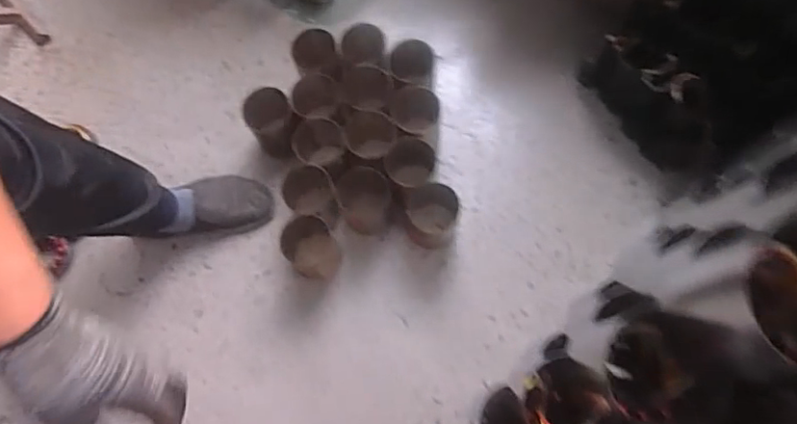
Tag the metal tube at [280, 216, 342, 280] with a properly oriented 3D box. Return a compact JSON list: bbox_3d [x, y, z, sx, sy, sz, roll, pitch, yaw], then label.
[{"bbox_3d":[-0.154,0.071,1.014,0.086,0.134,0.091,-1,73,2],"label":"metal tube"}]

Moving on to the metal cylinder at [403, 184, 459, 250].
[{"bbox_3d":[0.058,0.008,1.018,0.089,0.127,0.090,0,75,2],"label":"metal cylinder"}]

